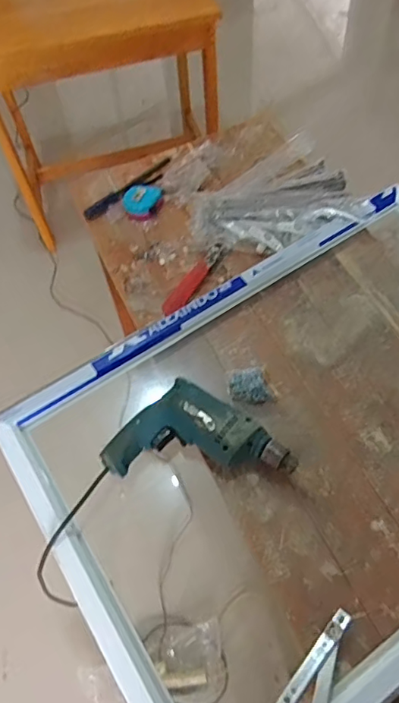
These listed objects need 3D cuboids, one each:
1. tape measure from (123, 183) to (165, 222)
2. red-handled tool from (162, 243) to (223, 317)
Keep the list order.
[{"bbox_3d":[-0.115,-0.301,1.023,0.066,0.041,0.070,29,65,19],"label":"tape measure"},{"bbox_3d":[-0.007,-0.129,0.914,0.032,0.024,0.166,33,67,21],"label":"red-handled tool"}]

